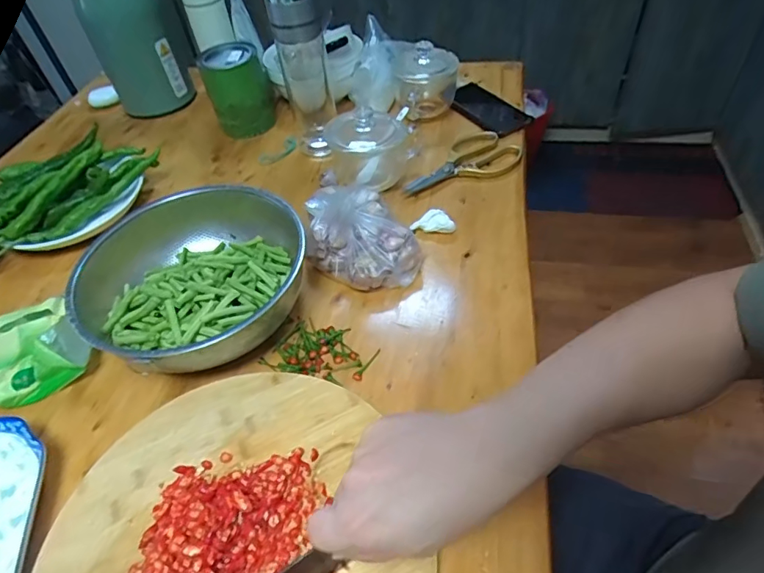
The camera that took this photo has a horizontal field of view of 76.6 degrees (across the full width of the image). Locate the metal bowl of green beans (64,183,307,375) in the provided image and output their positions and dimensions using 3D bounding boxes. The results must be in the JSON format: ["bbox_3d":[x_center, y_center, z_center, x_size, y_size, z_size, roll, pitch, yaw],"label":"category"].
[{"bbox_3d":[-0.235,-0.019,0.564,0.279,0.093,0.237,25,55,26],"label":"metal bowl of green beans"}]

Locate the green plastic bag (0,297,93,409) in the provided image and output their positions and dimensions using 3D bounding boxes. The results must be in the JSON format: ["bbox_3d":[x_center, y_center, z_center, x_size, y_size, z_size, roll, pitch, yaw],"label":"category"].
[{"bbox_3d":[-0.379,0.068,0.523,0.113,0.066,0.088,-23,50,-14],"label":"green plastic bag"}]

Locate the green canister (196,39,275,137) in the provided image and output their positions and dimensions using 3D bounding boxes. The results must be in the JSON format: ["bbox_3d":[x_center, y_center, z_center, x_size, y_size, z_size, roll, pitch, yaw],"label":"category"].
[{"bbox_3d":[-0.243,-0.337,0.823,0.095,0.127,0.107,-15,48,-6],"label":"green canister"}]

